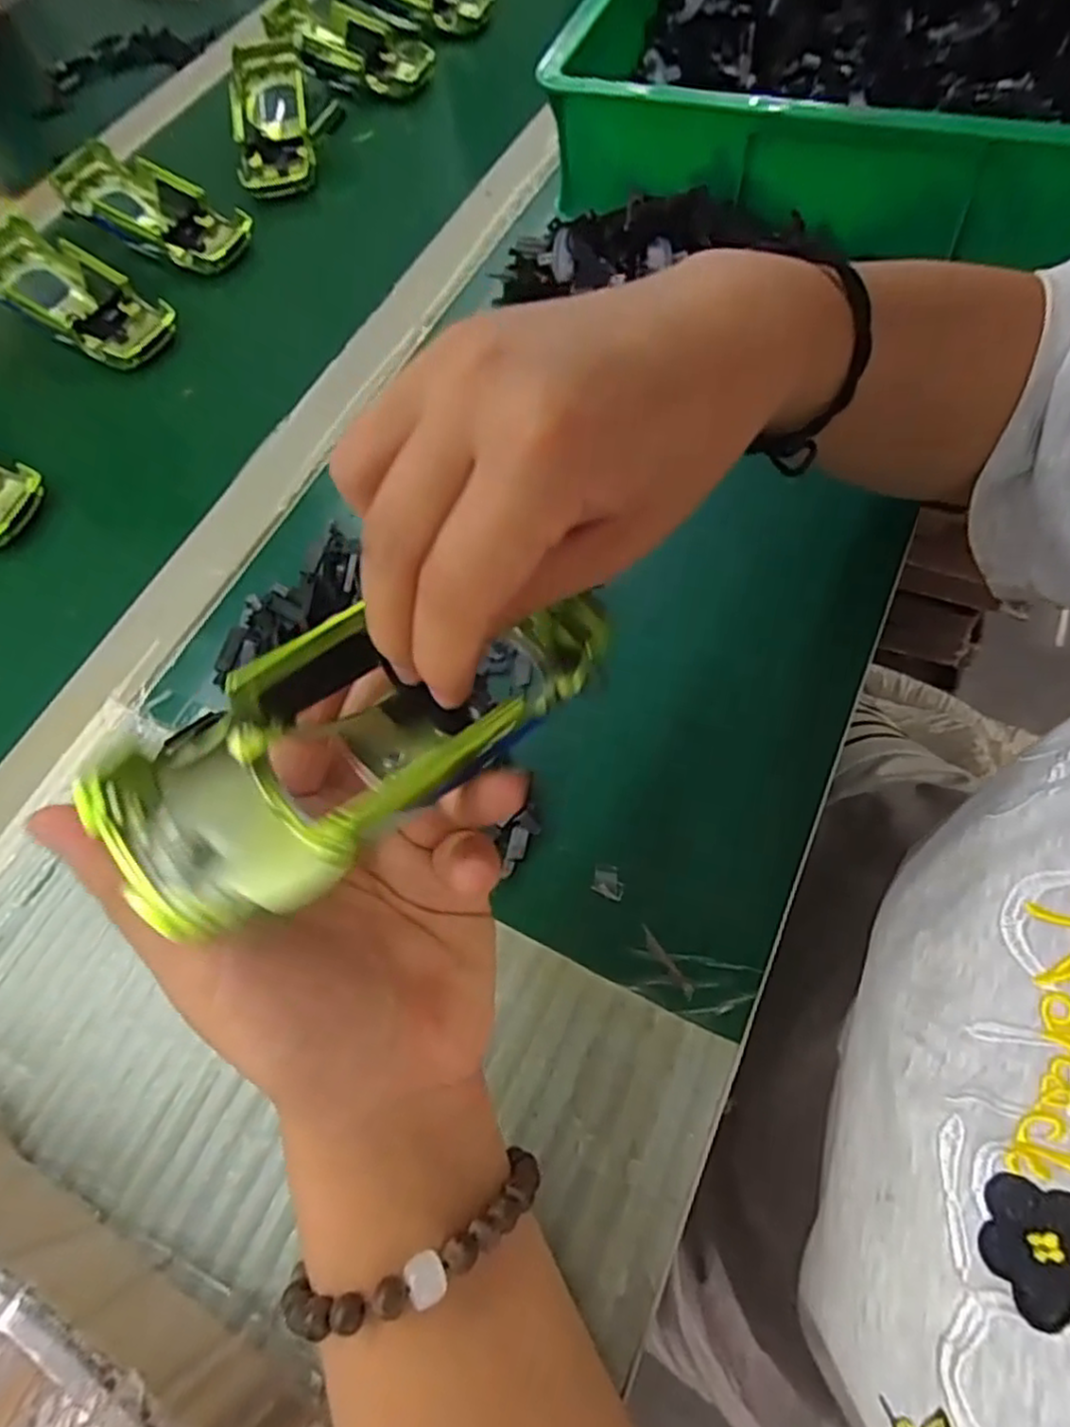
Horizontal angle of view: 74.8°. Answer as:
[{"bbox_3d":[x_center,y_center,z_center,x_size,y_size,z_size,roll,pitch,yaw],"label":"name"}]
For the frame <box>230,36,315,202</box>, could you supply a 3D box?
[{"bbox_3d":[-0.197,-0.443,0.530,0.054,0.032,0.128,-10,79,-1],"label":"frame"}]

